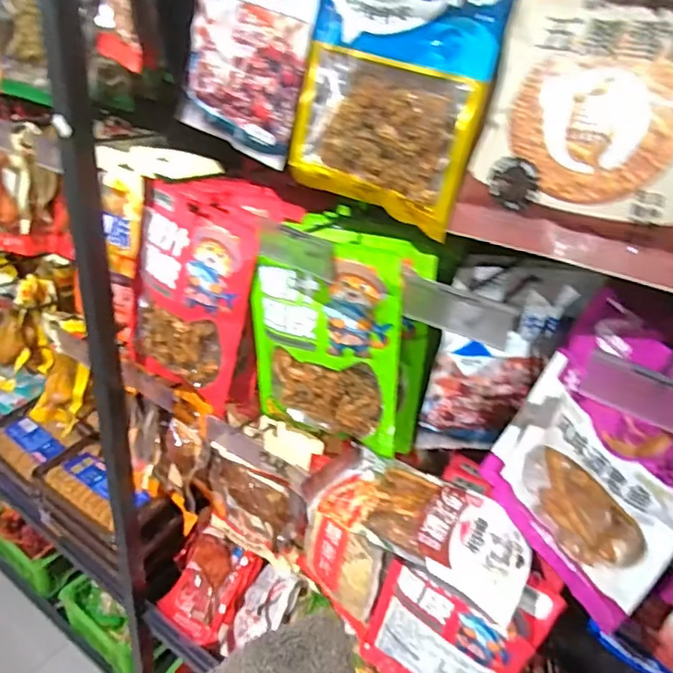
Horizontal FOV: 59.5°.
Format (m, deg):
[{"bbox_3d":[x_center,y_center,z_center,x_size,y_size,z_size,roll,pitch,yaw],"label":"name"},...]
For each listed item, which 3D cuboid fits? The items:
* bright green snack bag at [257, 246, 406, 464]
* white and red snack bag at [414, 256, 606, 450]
[{"bbox_3d":[-0.015,0.011,0.688,0.183,0.249,0.033,12,27,21],"label":"bright green snack bag"},{"bbox_3d":[0.199,0.037,0.715,0.167,0.255,0.038,-1,33,-13],"label":"white and red snack bag"}]

